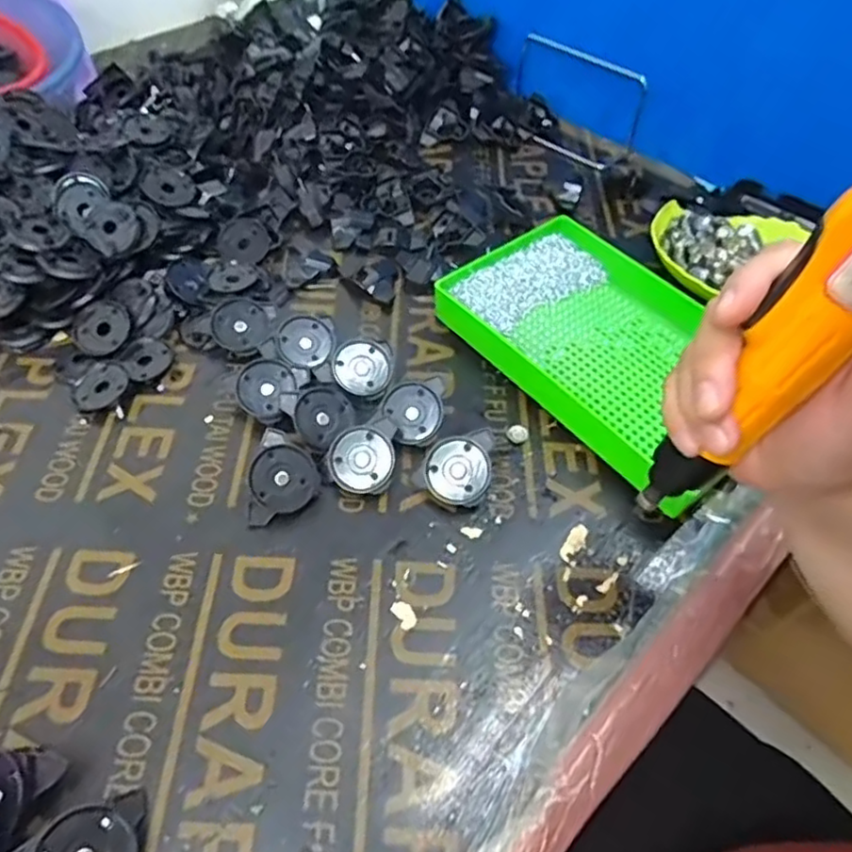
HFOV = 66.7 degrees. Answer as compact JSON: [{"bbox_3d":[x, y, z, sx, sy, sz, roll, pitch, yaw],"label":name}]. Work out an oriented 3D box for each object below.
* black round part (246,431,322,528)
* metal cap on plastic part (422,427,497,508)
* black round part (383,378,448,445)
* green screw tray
[{"bbox_3d":[-0.094,0.032,0.422,0.045,0.017,0.058,-6,77,-22],"label":"black round part"},{"bbox_3d":[0.023,0.026,0.433,0.050,0.017,0.050,-2,78,10],"label":"metal cap on plastic part"},{"bbox_3d":[-0.009,-0.010,0.458,0.047,0.016,0.047,-1,83,5],"label":"black round part"},{"bbox_3d":[0.139,-0.063,0.498,0.164,0.035,0.246,-36,62,-25],"label":"green screw tray"}]

